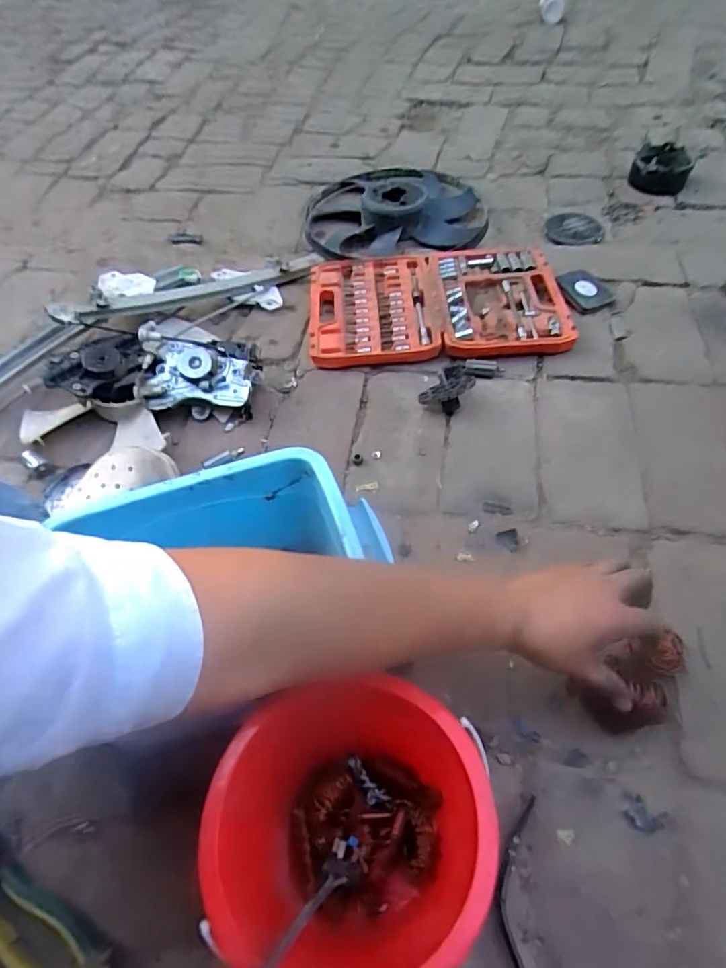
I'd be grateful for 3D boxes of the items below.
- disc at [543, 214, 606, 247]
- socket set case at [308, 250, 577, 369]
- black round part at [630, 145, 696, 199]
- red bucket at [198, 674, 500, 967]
[{"bbox_3d":[0.388,-0.466,0.974,0.100,0.007,0.111,10,56,11],"label":"disc"},{"bbox_3d":[0.111,-0.287,0.839,0.390,0.034,0.255,-3,54,2],"label":"socket set case"},{"bbox_3d":[0.562,-0.596,1.006,0.105,0.054,0.101,23,59,19],"label":"black round part"},{"bbox_3d":[-0.005,0.252,0.387,0.182,0.143,0.173,-6,54,0],"label":"red bucket"}]

